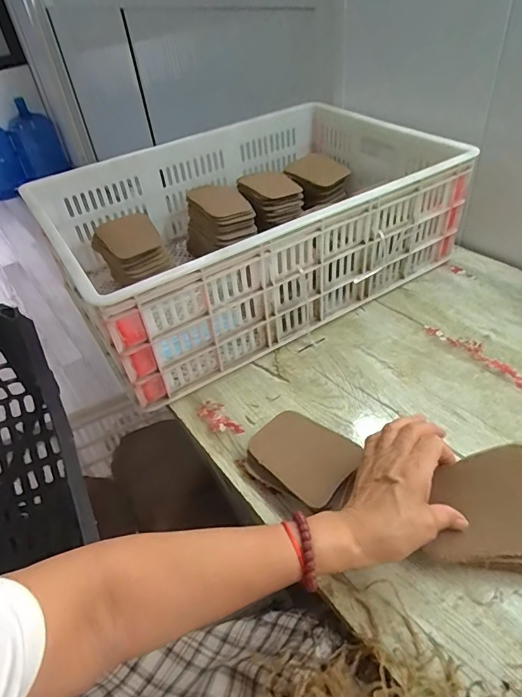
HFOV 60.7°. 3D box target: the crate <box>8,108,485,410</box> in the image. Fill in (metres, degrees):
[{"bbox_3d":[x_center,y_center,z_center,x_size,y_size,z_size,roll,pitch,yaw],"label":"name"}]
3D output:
[{"bbox_3d":[-0.006,-0.216,0.760,0.617,0.190,0.420,-26,45,-21],"label":"crate"}]

